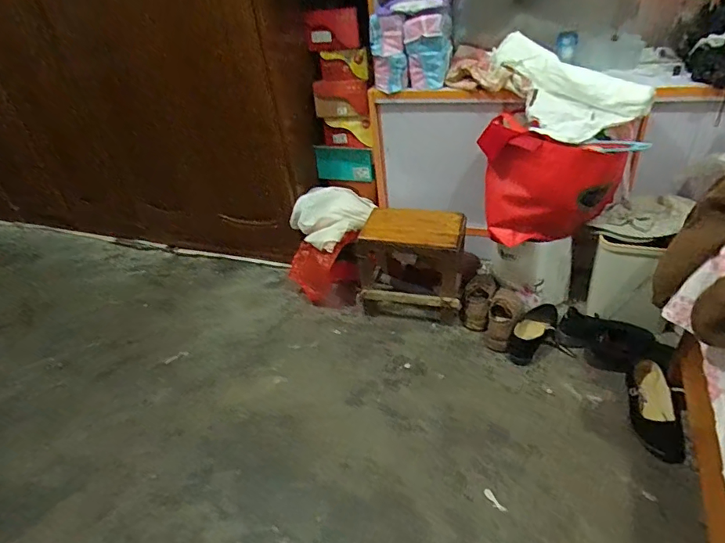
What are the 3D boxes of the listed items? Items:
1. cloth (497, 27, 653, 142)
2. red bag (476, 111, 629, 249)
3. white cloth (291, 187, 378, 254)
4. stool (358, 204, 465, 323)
[{"bbox_3d":[0.505,-0.472,1.176,0.219,0.184,0.367,-25,39,-22],"label":"cloth"},{"bbox_3d":[0.482,-0.234,1.213,0.332,0.295,0.194,19,44,32],"label":"red bag"},{"bbox_3d":[-0.069,-0.197,1.495,0.268,0.115,0.266,-32,42,-30],"label":"white cloth"},{"bbox_3d":[0.153,-0.029,1.397,0.313,0.297,0.185,5,38,18],"label":"stool"}]

